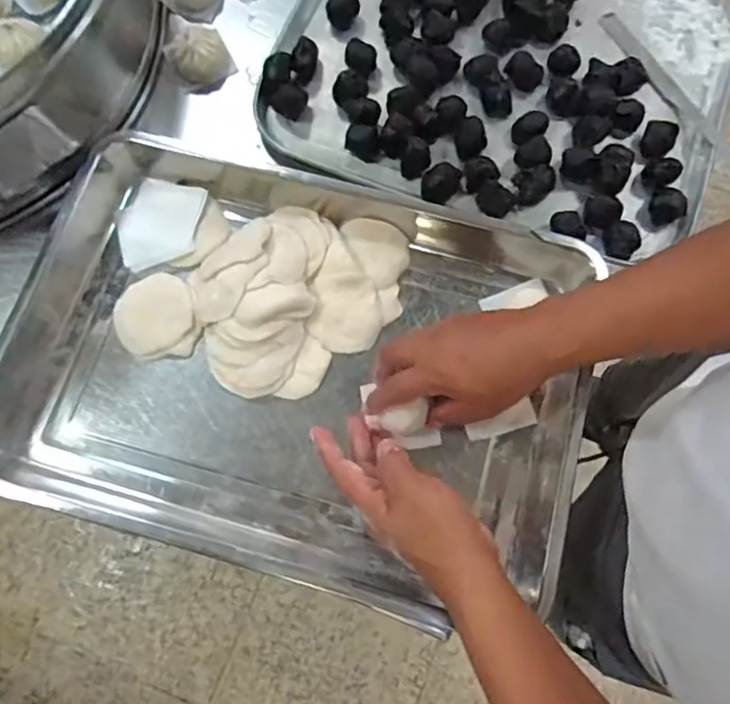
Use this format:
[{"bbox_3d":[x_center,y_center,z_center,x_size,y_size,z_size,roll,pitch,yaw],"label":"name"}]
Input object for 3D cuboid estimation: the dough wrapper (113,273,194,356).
[{"bbox_3d":[-0.197,-0.036,0.546,0.074,0.009,0.076,0,65,1],"label":"dough wrapper"}]

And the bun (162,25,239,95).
[{"bbox_3d":[-0.177,-0.315,0.620,0.064,0.045,0.060,-29,74,-8],"label":"bun"}]

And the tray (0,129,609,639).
[{"bbox_3d":[-0.068,0.008,0.523,0.513,0.068,0.340,16,73,6],"label":"tray"}]

